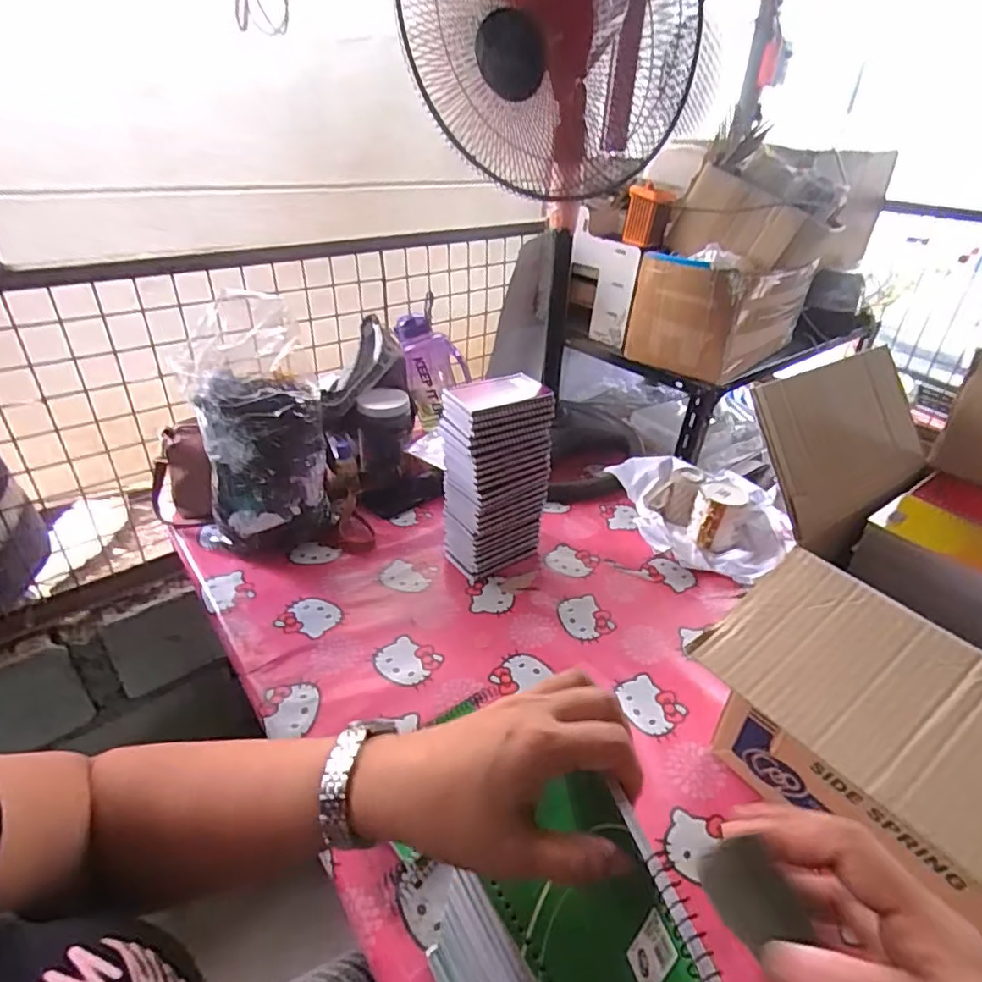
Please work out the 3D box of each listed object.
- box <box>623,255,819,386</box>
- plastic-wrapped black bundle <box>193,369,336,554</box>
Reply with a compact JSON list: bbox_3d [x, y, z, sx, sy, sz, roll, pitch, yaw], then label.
[{"bbox_3d":[0.495,-0.397,1.244,0.363,0.209,0.233,-24,40,-35],"label":"box"},{"bbox_3d":[-0.343,-0.034,0.882,0.175,0.272,0.105,-10,34,-19],"label":"plastic-wrapped black bundle"}]

